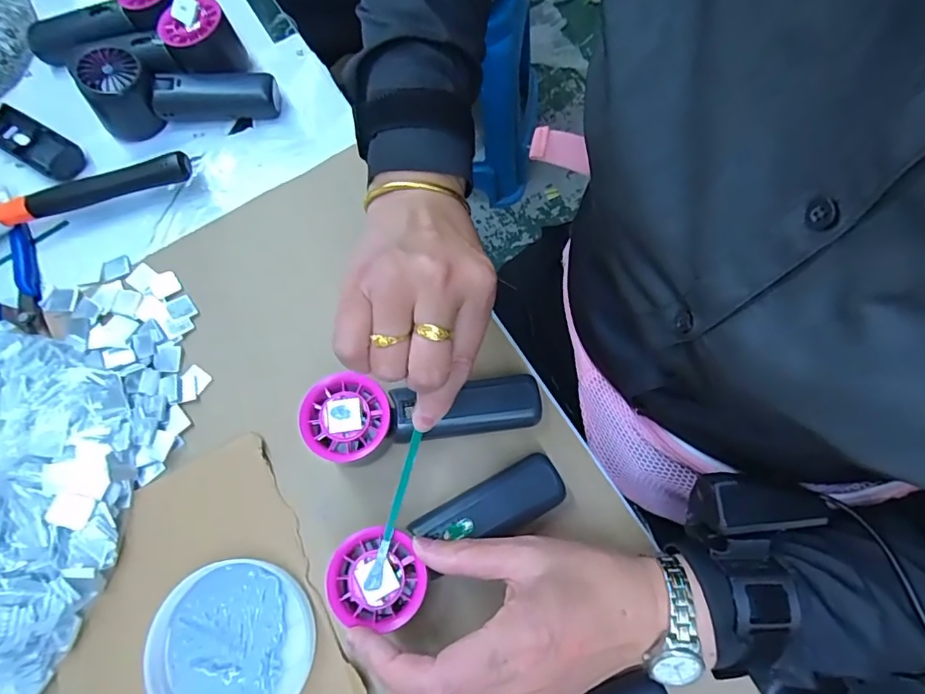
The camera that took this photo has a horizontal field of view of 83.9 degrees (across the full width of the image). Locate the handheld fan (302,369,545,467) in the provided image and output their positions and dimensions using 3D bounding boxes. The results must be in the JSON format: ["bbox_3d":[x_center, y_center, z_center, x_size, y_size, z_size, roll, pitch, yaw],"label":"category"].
[{"bbox_3d":[-0.026,0.042,0.355,0.152,0.056,0.056,-14,72,-4],"label":"handheld fan"}]

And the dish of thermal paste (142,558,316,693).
[{"bbox_3d":[-0.147,0.190,0.325,0.096,0.017,0.101,0,71,0],"label":"dish of thermal paste"}]

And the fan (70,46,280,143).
[{"bbox_3d":[-0.249,-0.228,0.451,0.163,0.054,0.055,-9,71,-3],"label":"fan"}]

